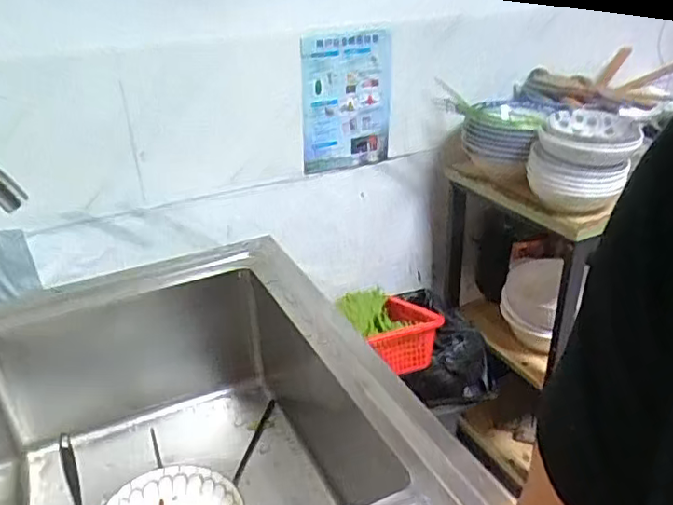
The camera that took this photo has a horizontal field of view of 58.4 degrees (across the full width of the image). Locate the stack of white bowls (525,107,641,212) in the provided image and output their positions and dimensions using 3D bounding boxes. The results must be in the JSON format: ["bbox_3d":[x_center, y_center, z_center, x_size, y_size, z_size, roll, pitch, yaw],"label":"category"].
[{"bbox_3d":[0.473,-0.175,1.153,0.170,0.153,0.189,8,30,27],"label":"stack of white bowls"}]

